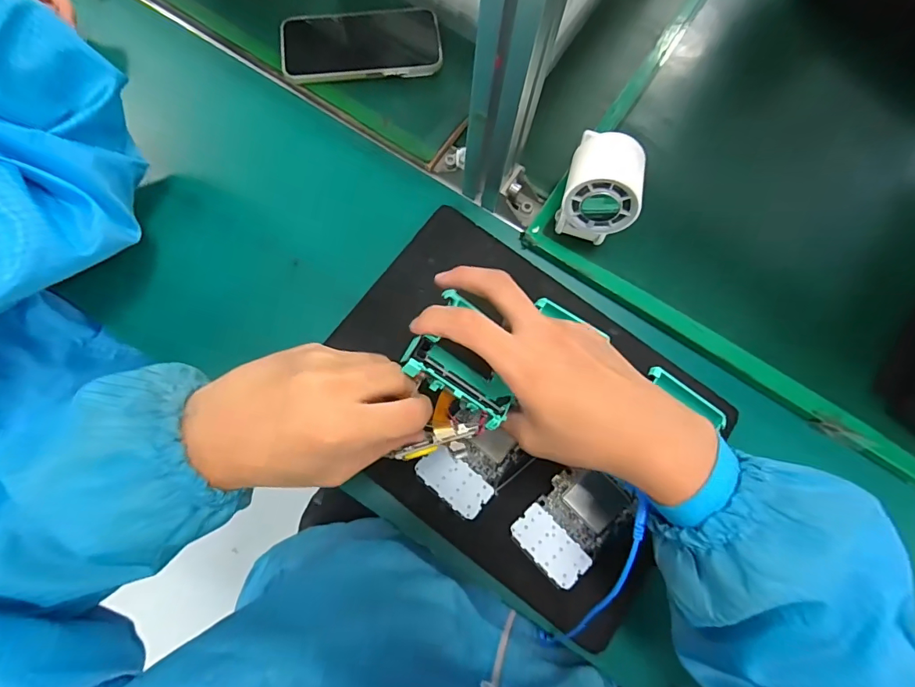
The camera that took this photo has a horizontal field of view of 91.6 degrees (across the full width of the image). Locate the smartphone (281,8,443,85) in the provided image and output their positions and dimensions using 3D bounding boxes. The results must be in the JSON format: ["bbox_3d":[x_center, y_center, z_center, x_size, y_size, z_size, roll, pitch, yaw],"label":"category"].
[{"bbox_3d":[-0.100,-0.312,0.467,0.161,0.017,0.081,-3,78,-2],"label":"smartphone"}]

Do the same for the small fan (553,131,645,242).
[{"bbox_3d":[0.122,-0.131,0.392,0.066,0.095,0.071,20,78,3],"label":"small fan"}]

